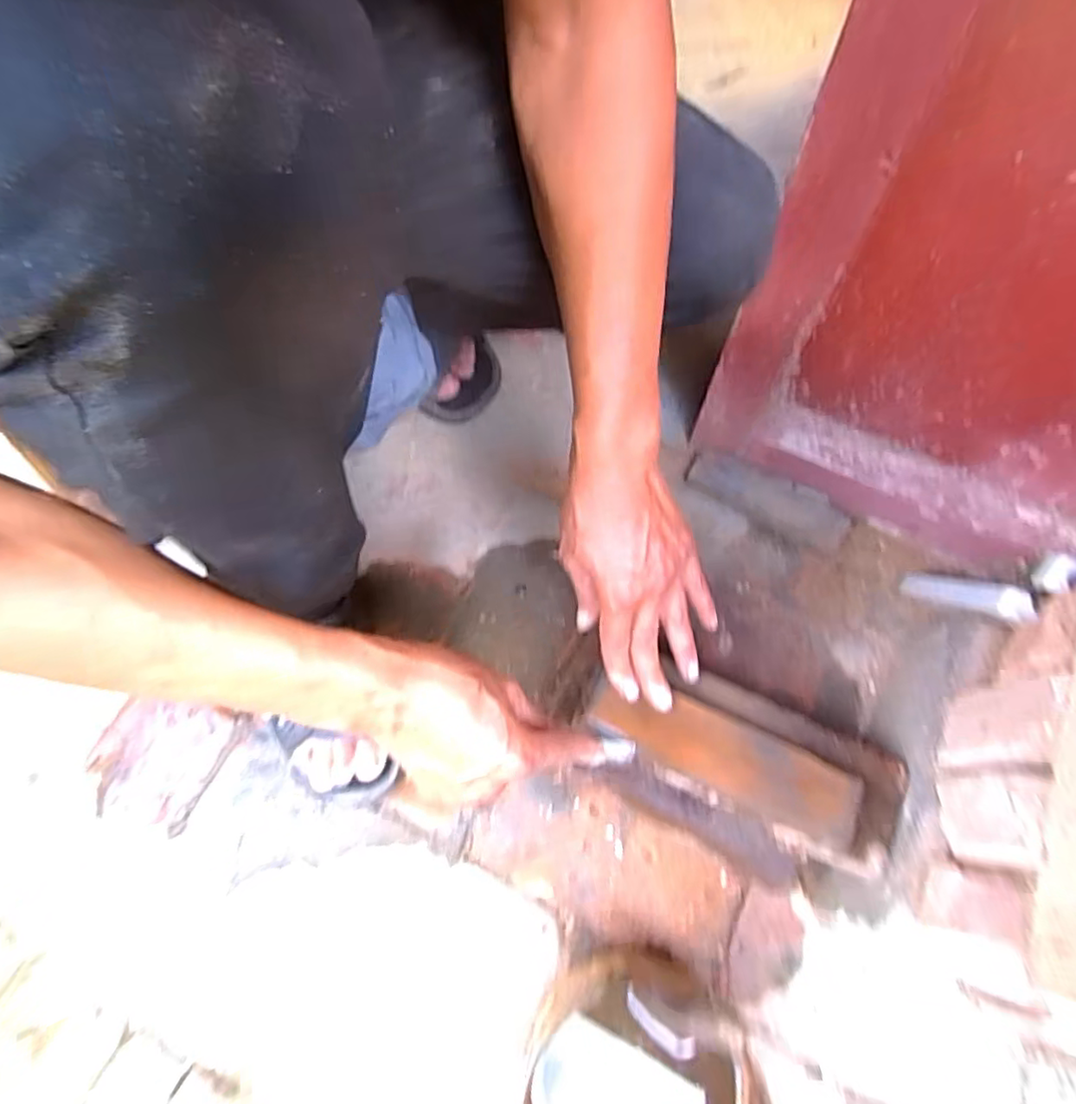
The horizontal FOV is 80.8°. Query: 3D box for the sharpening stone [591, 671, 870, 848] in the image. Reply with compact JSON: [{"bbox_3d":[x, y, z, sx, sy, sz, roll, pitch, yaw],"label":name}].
[{"bbox_3d":[0.132,0.147,0.465,0.194,0.026,0.054,22,69,15],"label":"sharpening stone"}]

